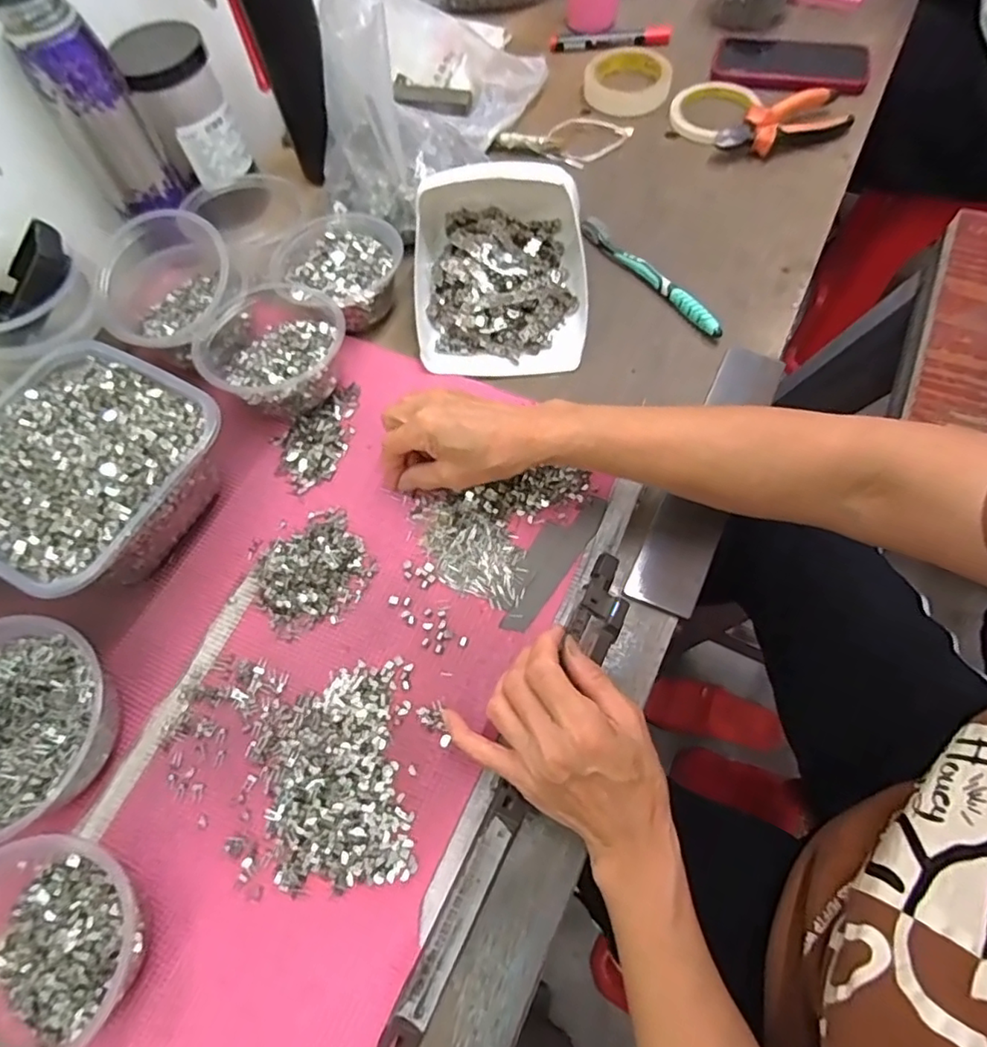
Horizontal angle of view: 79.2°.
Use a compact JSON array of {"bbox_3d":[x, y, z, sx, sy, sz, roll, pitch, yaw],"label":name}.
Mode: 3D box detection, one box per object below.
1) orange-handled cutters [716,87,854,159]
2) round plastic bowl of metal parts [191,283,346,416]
[{"bbox_3d":[0.306,-0.416,0.627,0.133,0.035,0.050,-22,64,-6],"label":"orange-handled cutters"},{"bbox_3d":[-0.185,-0.147,0.499,0.113,0.045,0.122,0,67,-1],"label":"round plastic bowl of metal parts"}]

